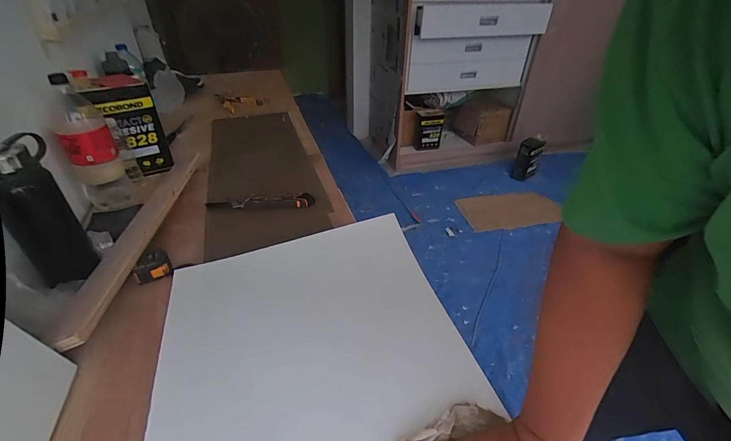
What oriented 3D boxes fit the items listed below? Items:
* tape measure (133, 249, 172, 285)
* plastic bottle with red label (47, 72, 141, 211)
[{"bbox_3d":[-0.401,0.084,0.657,0.058,0.033,0.055,-21,41,-26],"label":"tape measure"},{"bbox_3d":[-0.618,-0.164,0.794,0.092,0.294,0.087,-20,41,-24],"label":"plastic bottle with red label"}]

